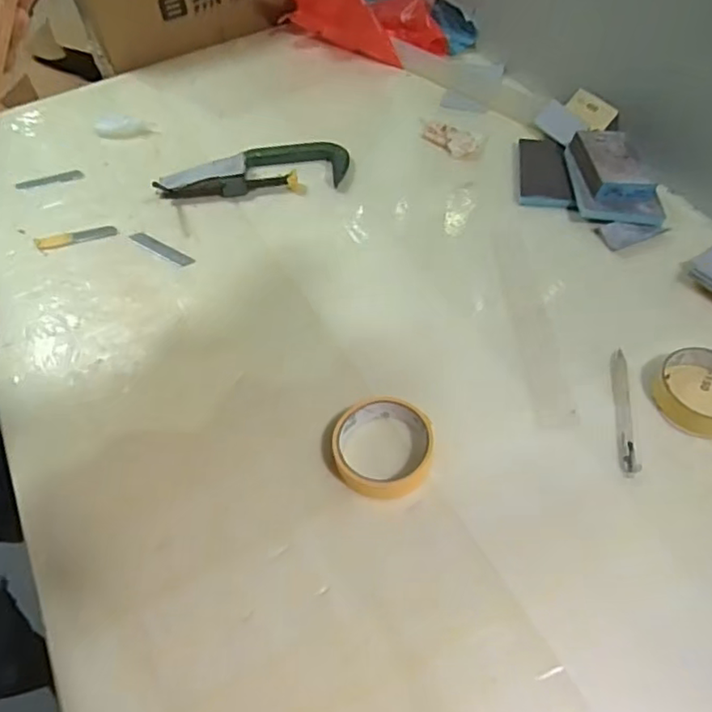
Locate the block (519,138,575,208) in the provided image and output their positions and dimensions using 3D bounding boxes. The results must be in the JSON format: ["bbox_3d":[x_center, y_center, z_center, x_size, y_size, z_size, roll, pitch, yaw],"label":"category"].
[{"bbox_3d":[0.238,-0.235,0.768,0.062,0.019,0.125,5,55,7],"label":"block"}]

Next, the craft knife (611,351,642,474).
[{"bbox_3d":[0.247,0.047,0.561,0.013,0.011,0.134,6,55,7],"label":"craft knife"}]

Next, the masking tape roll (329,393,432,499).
[{"bbox_3d":[0.024,0.080,0.543,0.087,0.021,0.090,-1,54,2],"label":"masking tape roll"}]

